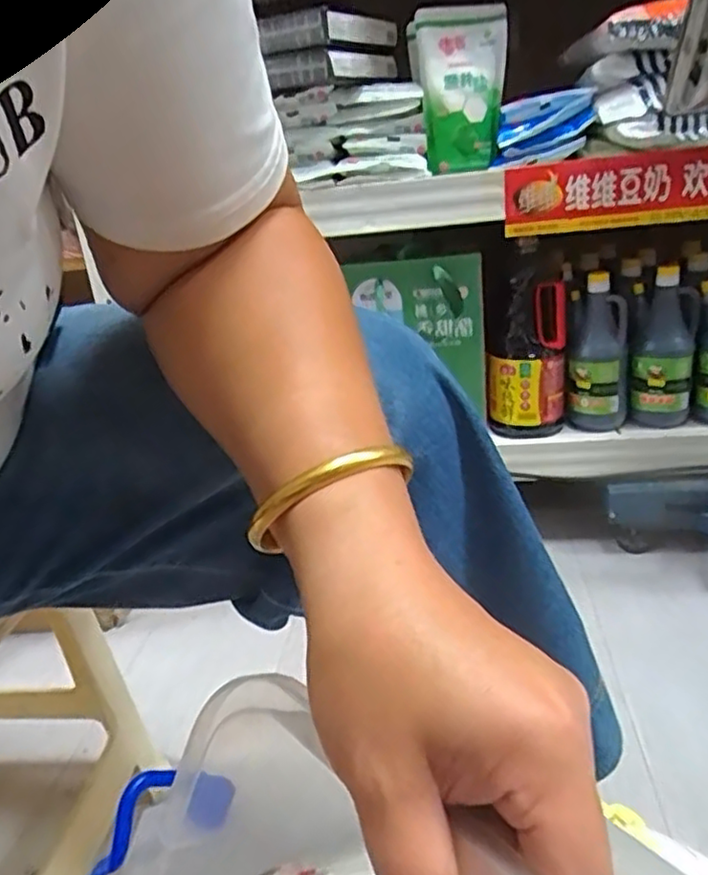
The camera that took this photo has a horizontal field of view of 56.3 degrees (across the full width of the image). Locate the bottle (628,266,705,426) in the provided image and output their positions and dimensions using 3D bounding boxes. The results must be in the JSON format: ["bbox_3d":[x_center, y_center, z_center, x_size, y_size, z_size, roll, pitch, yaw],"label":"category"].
[{"bbox_3d":[0.448,-0.128,0.963,0.084,0.209,0.074,5,25,29],"label":"bottle"}]

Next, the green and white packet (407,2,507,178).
[{"bbox_3d":[0.140,-0.461,0.876,0.121,0.210,0.027,-5,4,10],"label":"green and white packet"}]

